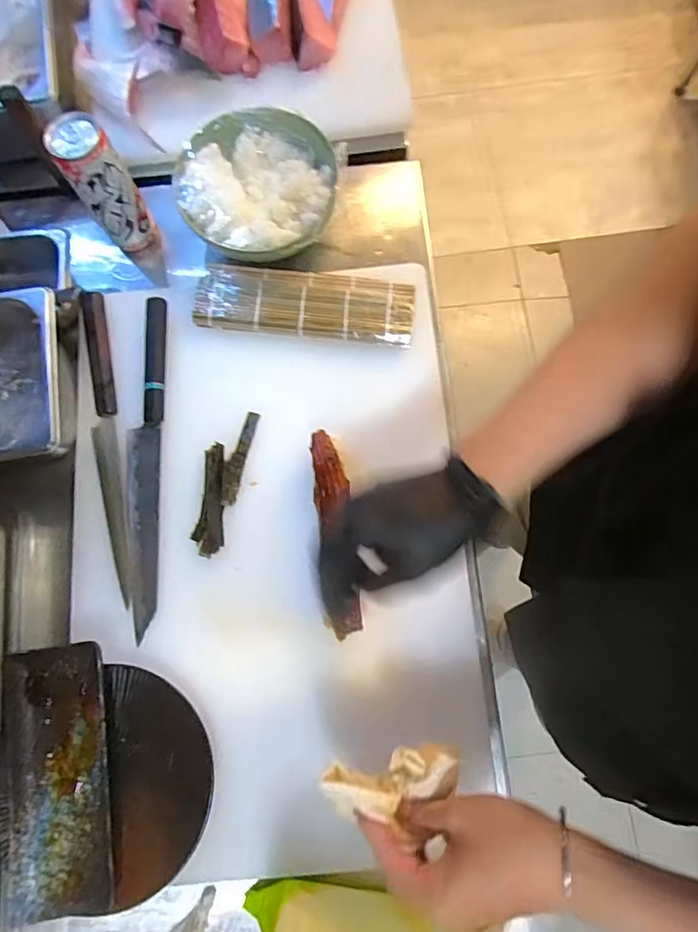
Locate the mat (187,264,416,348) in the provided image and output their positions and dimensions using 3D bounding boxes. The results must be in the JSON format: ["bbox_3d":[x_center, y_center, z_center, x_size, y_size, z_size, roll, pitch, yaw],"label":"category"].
[{"bbox_3d":[-0.048,-0.180,0.589,0.236,0.015,0.077,5,77,3],"label":"mat"}]

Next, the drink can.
[{"bbox_3d":[-0.263,-0.298,0.587,0.057,0.151,0.055,0,77,1],"label":"drink can"}]

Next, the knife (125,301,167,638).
[{"bbox_3d":[-0.215,-0.008,0.562,0.039,0.019,0.347,-2,77,1],"label":"knife"}]

